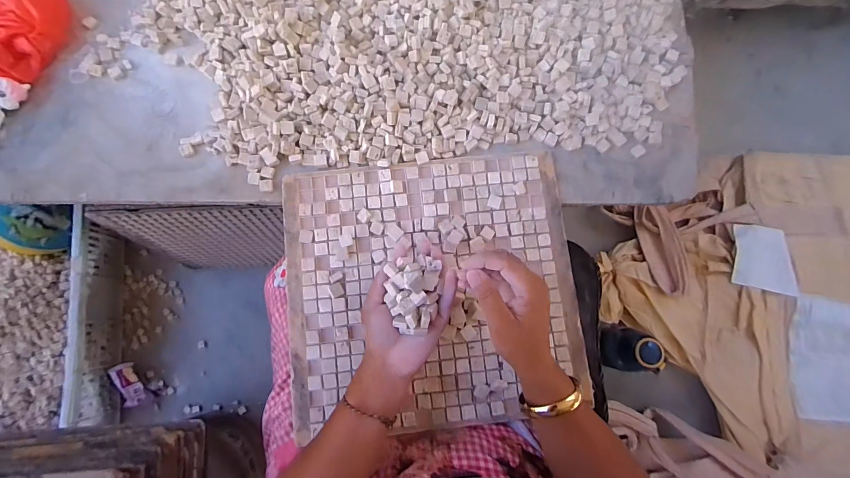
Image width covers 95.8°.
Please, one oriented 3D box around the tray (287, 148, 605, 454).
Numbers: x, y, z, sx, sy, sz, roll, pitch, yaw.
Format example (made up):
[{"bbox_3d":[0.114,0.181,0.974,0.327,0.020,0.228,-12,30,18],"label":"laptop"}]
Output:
[{"bbox_3d":[0.015,0.056,0.468,0.358,0.021,0.321,-6,79,-3],"label":"tray"}]

